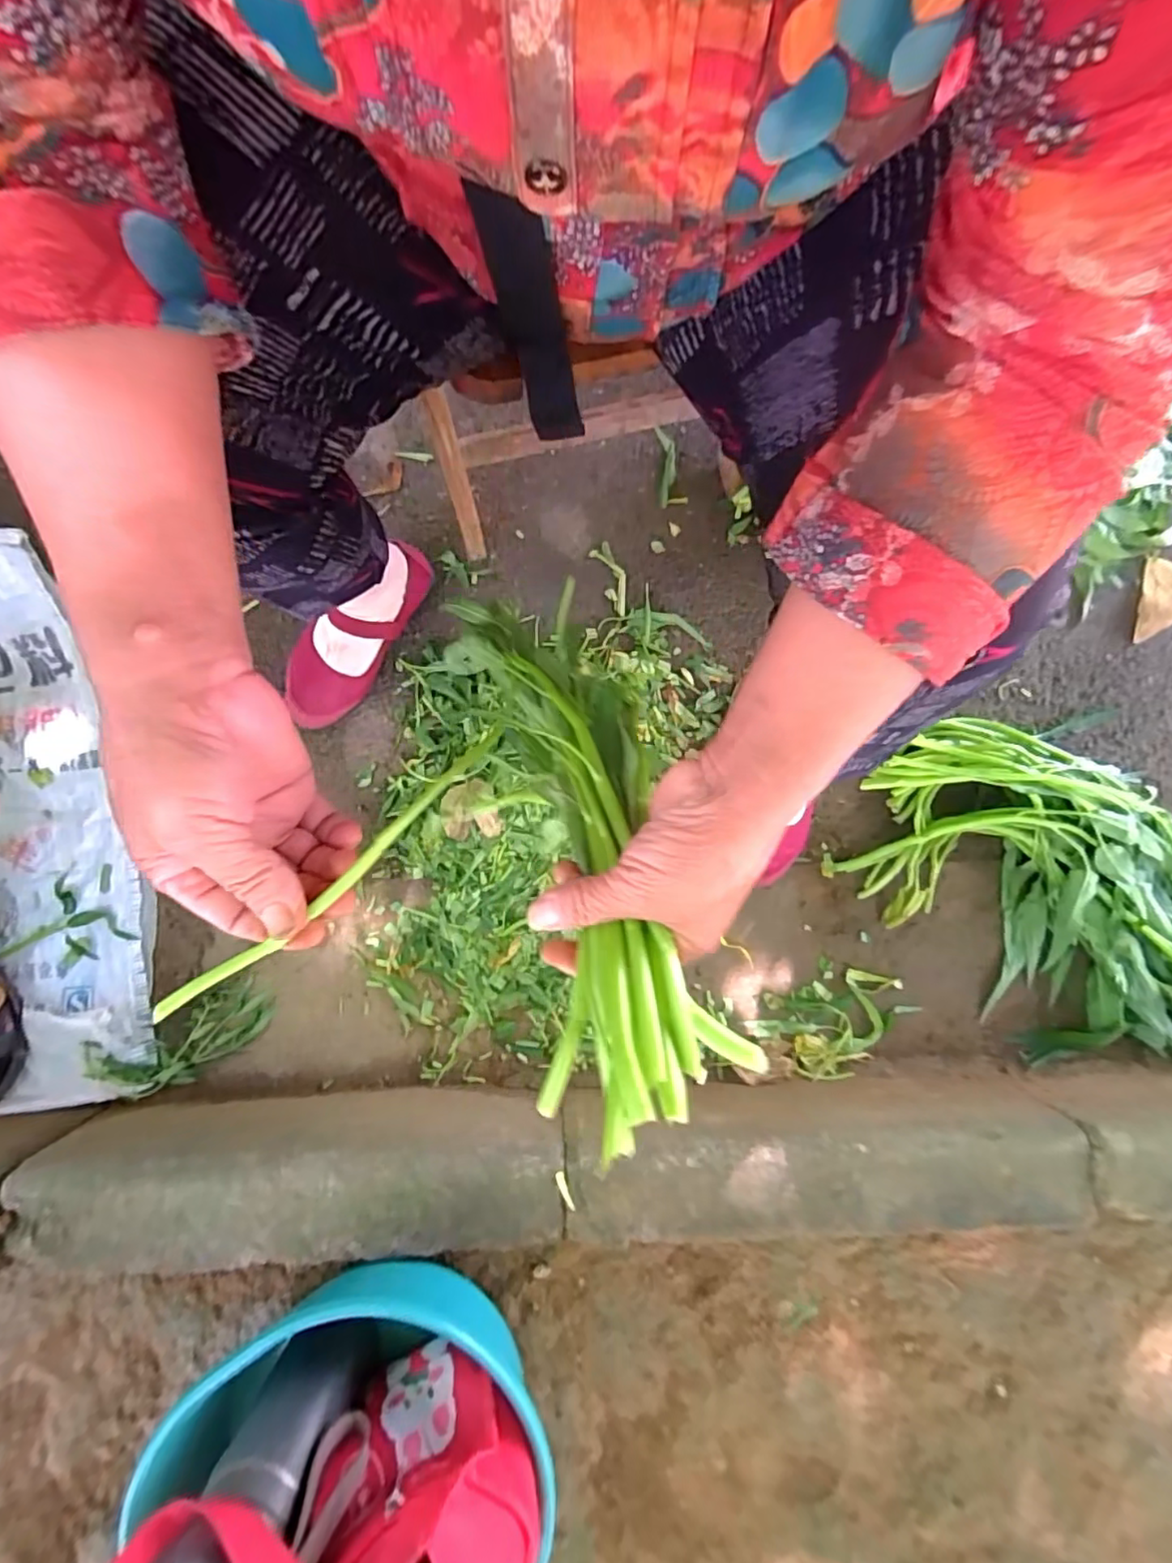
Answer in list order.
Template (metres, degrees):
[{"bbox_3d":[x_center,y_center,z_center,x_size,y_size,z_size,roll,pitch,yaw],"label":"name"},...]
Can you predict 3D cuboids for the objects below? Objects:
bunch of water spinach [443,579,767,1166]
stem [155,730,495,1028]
[{"bbox_3d":[-0.011,0.002,0.350,0.095,0.047,0.367,-15,51,-3],"label":"bunch of water spinach"},{"bbox_3d":[-0.105,0.038,0.264,0.183,0.010,0.013,-42,82,-14],"label":"stem"}]

